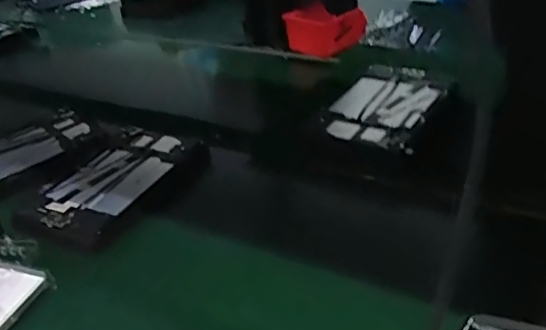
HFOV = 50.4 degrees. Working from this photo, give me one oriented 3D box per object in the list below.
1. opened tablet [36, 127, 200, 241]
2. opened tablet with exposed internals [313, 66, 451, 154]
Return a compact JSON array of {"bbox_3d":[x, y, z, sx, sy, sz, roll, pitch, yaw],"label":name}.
[{"bbox_3d":[-0.220,0.015,0.801,0.138,0.008,0.237,12,38,27],"label":"opened tablet"},{"bbox_3d":[0.164,-0.095,0.867,0.153,0.023,0.231,12,38,27],"label":"opened tablet with exposed internals"}]

